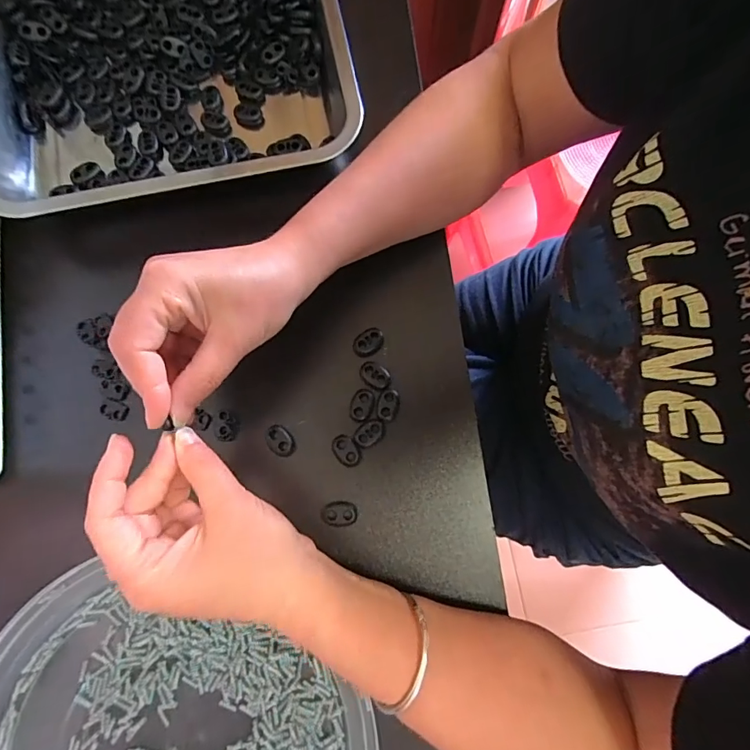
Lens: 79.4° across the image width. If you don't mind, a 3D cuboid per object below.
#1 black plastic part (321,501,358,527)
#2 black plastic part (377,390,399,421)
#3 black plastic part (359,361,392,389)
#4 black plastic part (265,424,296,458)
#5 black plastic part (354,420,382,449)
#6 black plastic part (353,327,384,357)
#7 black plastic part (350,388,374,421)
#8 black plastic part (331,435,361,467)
[{"bbox_3d":[-0.024,0.090,0.294,0.023,0.006,0.015,-1,79,-1],"label":"black plastic part"},{"bbox_3d":[0.009,0.020,0.306,0.014,0.004,0.022,18,79,3],"label":"black plastic part"},{"bbox_3d":[0.000,0.000,0.312,0.022,0.006,0.015,32,80,6],"label":"black plastic part"},{"bbox_3d":[-0.064,0.044,0.304,0.016,0.004,0.023,-36,81,-7],"label":"black plastic part"},{"bbox_3d":[-0.004,0.039,0.302,0.022,0.004,0.014,-40,82,-7],"label":"black plastic part"},{"bbox_3d":[-0.004,-0.023,0.317,0.024,0.005,0.017,-38,82,-7],"label":"black plastic part"},{"bbox_3d":[-0.009,0.020,0.306,0.014,0.004,0.022,18,79,3],"label":"black plastic part"},{"bbox_3d":[-0.019,0.050,0.299,0.016,0.004,0.022,-35,81,-7],"label":"black plastic part"}]

